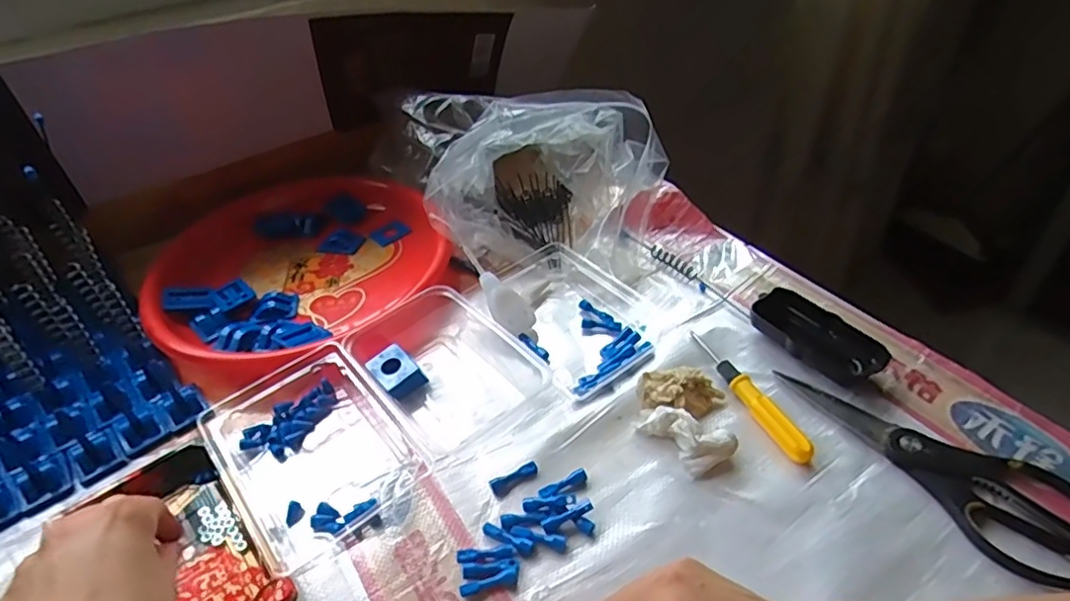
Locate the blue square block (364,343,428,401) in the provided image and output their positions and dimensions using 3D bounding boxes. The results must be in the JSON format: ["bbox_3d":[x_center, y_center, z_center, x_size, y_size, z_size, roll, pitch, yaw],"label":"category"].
[{"bbox_3d":[-0.118,0.062,0.516,0.033,0.023,0.043,-33,49,-29],"label":"blue square block"}]

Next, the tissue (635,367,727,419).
[{"bbox_3d":[0.114,0.071,0.477,0.063,0.024,0.038,8,43,13],"label":"tissue"}]

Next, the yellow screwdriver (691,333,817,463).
[{"bbox_3d":[0.167,0.072,0.480,0.017,0.017,0.137,-18,43,-16],"label":"yellow screwdriver"}]

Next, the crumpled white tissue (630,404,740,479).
[{"bbox_3d":[0.111,0.097,0.449,0.036,0.027,0.066,-30,47,-27],"label":"crumpled white tissue"}]

